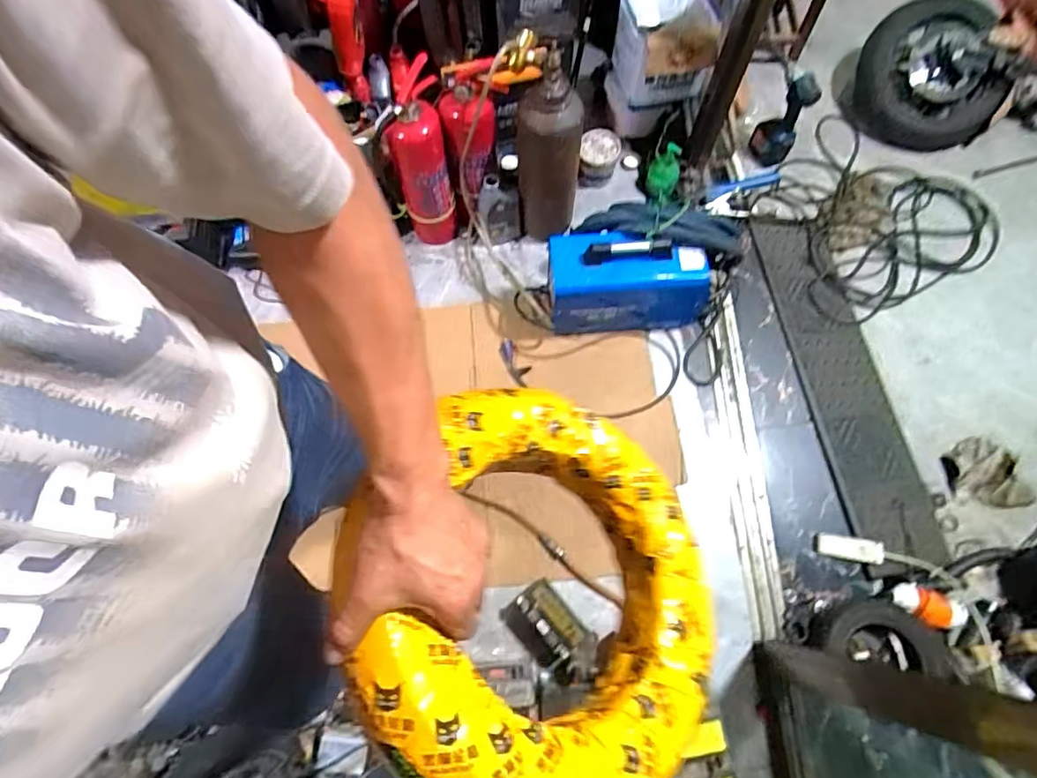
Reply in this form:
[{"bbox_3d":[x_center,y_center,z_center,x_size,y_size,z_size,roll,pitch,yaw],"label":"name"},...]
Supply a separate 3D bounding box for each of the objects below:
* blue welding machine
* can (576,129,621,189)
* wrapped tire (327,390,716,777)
[{"bbox_3d":[0.274,-0.253,1.360,0.397,0.283,0.164,0,70,-1],"label":"blue welding machine"},{"bbox_3d":[0.224,-0.651,1.573,0.110,0.121,0.102,1,70,-2],"label":"can"},{"bbox_3d":[0.019,0.182,0.518,0.367,0.062,0.361,18,56,-24],"label":"wrapped tire"}]

